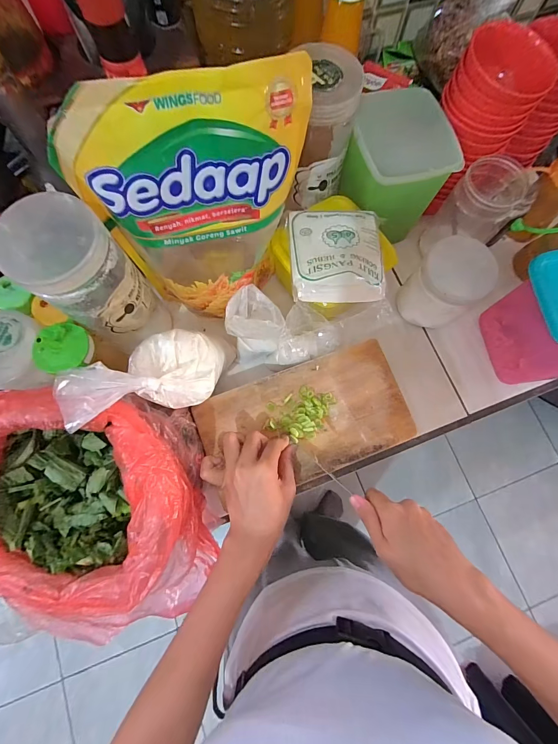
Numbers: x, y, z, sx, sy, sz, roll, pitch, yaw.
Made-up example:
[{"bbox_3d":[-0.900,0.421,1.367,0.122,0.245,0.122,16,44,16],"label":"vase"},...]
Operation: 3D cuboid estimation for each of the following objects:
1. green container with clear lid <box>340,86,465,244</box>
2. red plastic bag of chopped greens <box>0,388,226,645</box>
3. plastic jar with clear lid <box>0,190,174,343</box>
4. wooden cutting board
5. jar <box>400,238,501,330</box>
[{"bbox_3d":[0.153,-0.266,0.453,0.107,0.138,0.118,-5,76,-2],"label":"green container with clear lid"},{"bbox_3d":[-0.204,0.143,0.332,0.243,0.120,0.241,-14,76,-5],"label":"red plastic bag of chopped greens"},{"bbox_3d":[-0.194,-0.096,0.348,0.088,0.155,0.087,0,75,-1],"label":"plastic jar with clear lid"},{"bbox_3d":[0.033,0.056,0.398,0.243,0.010,0.130,-21,77,-6],"label":"wooden cutting board"},{"bbox_3d":[0.216,-0.111,0.443,0.078,0.114,0.084,0,75,-1],"label":"jar"}]

